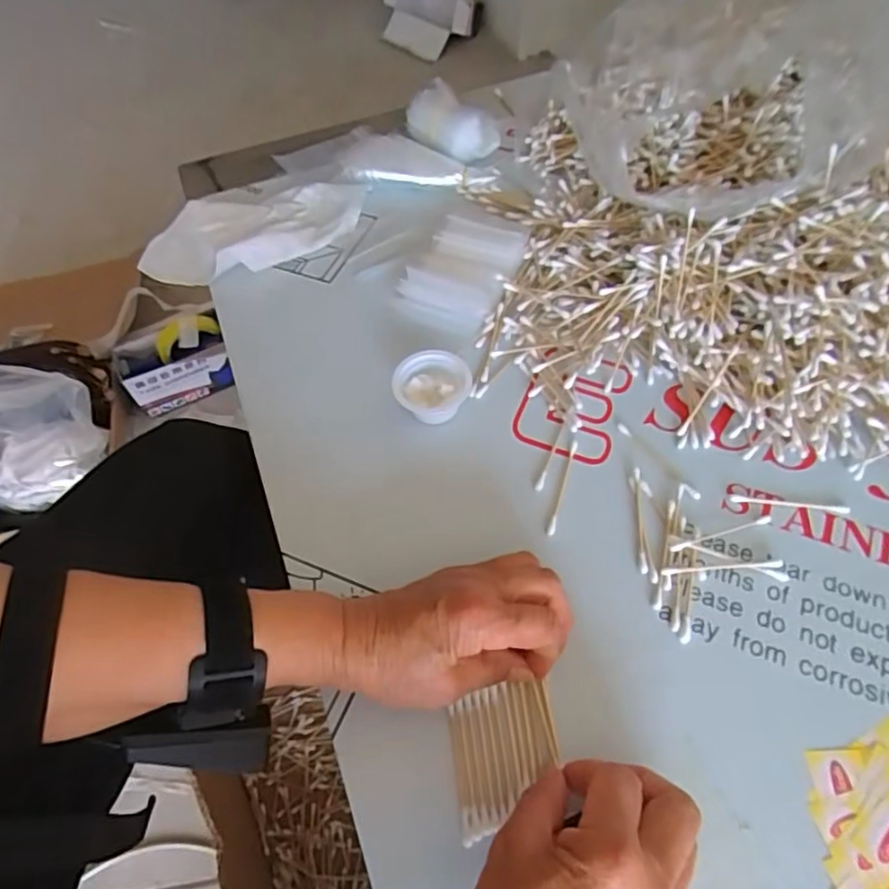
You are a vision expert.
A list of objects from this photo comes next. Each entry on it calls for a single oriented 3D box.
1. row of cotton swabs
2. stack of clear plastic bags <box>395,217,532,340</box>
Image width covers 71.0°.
[{"bbox_3d":[0.033,0.167,0.332,0.054,0.005,0.068,-6,59,-2],"label":"row of cotton swabs"},{"bbox_3d":[0.015,-0.142,0.508,0.076,0.028,0.113,22,62,14],"label":"stack of clear plastic bags"}]

